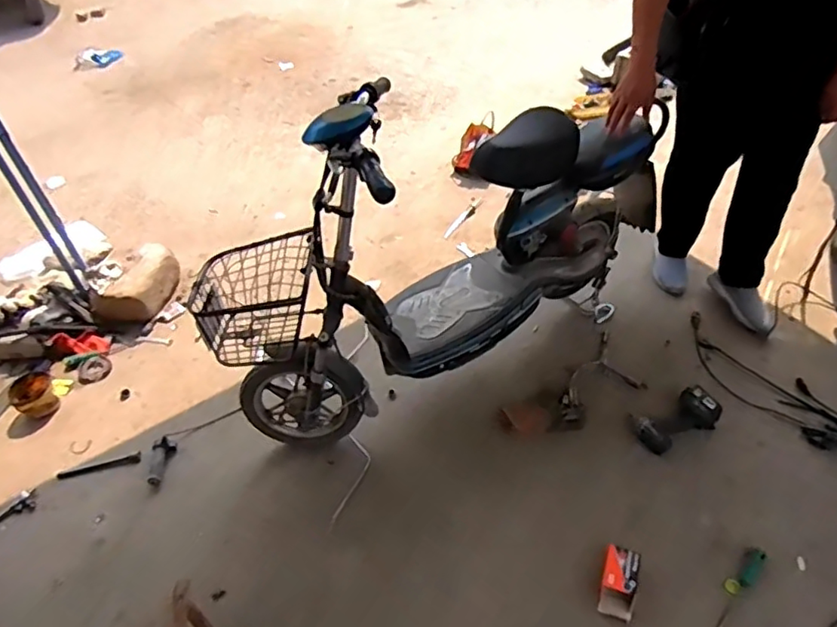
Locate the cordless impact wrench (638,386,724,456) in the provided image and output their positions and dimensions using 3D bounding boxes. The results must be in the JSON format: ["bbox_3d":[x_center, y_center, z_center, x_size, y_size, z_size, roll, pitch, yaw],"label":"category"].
[{"bbox_3d":[0.709,0.286,1.609,0.221,0.069,0.126,-23,48,-16],"label":"cordless impact wrench"}]

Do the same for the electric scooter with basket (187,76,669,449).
[{"bbox_3d":[0.091,-0.138,1.462,1.196,0.840,0.462,-26,49,-20],"label":"electric scooter with basket"}]

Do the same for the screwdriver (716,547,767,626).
[{"bbox_3d":[0.734,0.635,1.346,0.041,0.025,0.239,30,55,30],"label":"screwdriver"}]

